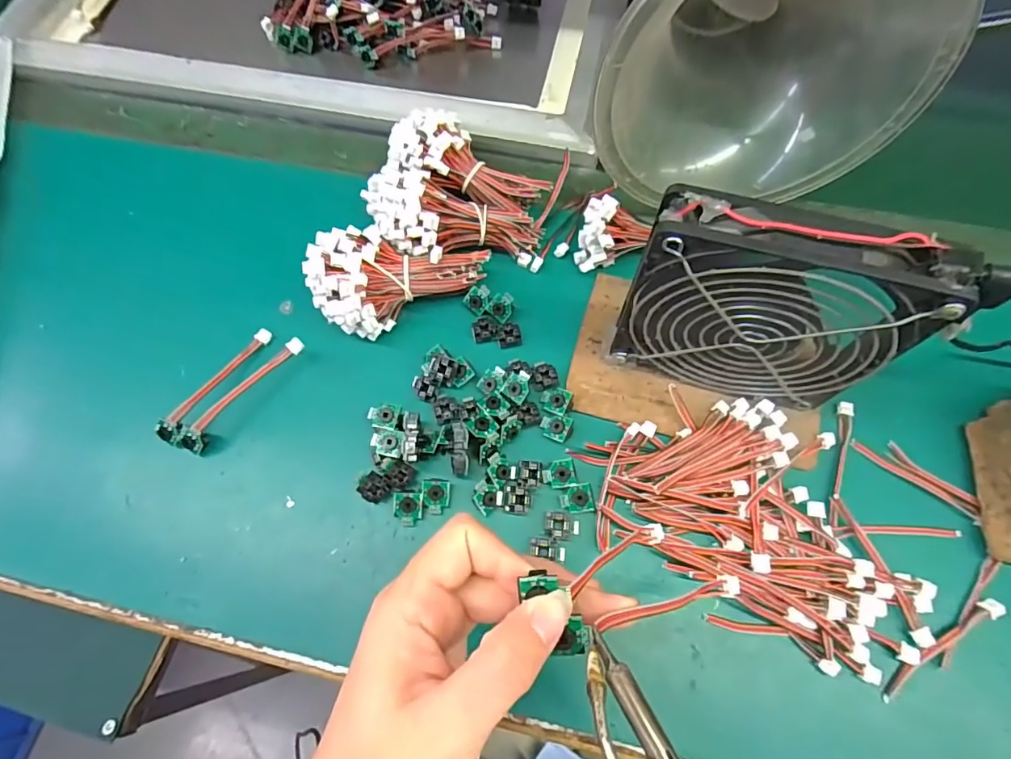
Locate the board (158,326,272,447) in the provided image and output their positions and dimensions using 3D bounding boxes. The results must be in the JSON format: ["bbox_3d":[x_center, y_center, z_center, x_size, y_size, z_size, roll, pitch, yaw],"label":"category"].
[{"bbox_3d":[-0.172,0.001,0.304,0.011,0.017,0.084,28,72,12],"label":"board"}]

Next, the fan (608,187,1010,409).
[{"bbox_3d":[0.124,-0.029,0.249,0.126,0.125,0.029,15,69,7],"label":"fan"}]

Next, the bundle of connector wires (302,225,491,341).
[{"bbox_3d":[-0.063,-0.058,0.307,0.100,0.043,0.057,0,68,1],"label":"bundle of connector wires"}]

